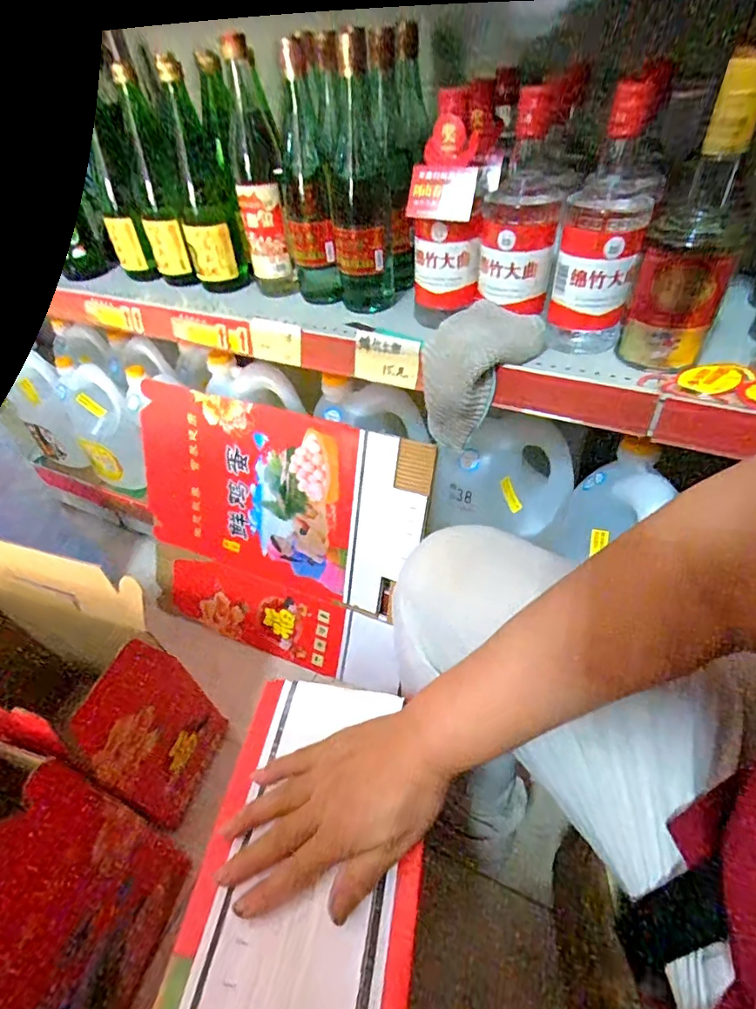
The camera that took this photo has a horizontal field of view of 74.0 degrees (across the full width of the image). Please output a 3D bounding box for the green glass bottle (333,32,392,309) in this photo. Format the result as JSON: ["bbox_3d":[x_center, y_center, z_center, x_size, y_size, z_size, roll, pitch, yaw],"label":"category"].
[{"bbox_3d":[-0.019,-0.350,0.570,0.070,0.251,0.057,2,45,7],"label":"green glass bottle"}]

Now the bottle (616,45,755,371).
[{"bbox_3d":[0.286,-0.242,0.448,0.075,0.232,0.087,18,49,21],"label":"bottle"}]

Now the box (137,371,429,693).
[{"bbox_3d":[-0.174,0.052,0.794,0.477,0.412,0.021,14,22,18],"label":"box"}]

